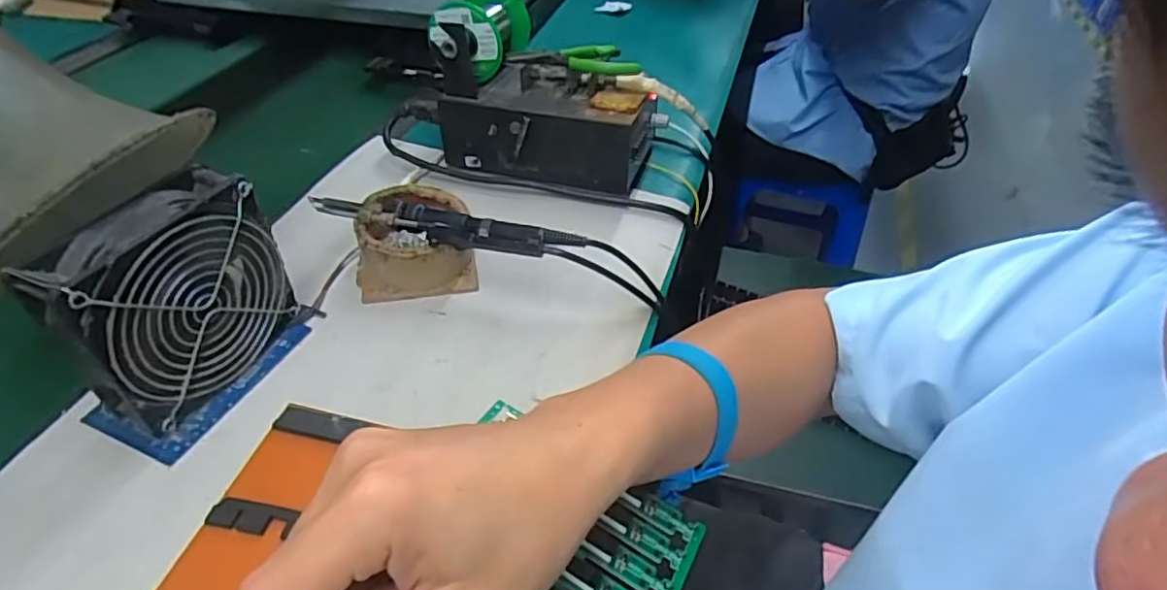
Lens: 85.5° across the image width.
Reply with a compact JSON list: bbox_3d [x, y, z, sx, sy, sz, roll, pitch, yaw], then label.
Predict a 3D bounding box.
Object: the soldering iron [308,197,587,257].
[{"bbox_3d":[-0.102,-0.050,0.453,0.202,0.018,0.022,11,45,9],"label":"soldering iron"}]

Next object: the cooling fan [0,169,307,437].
[{"bbox_3d":[-0.243,0.005,0.379,0.047,0.121,0.125,18,46,15],"label":"cooling fan"}]

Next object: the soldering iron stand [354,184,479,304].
[{"bbox_3d":[-0.132,-0.044,0.490,0.089,0.050,0.087,-6,45,-9],"label":"soldering iron stand"}]

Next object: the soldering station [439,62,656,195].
[{"bbox_3d":[-0.034,-0.154,0.584,0.182,0.082,0.088,9,45,7],"label":"soldering station"}]

